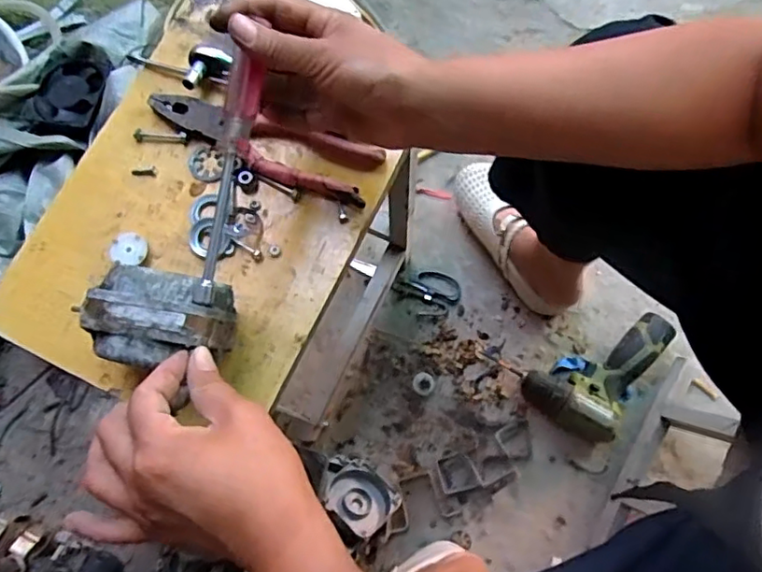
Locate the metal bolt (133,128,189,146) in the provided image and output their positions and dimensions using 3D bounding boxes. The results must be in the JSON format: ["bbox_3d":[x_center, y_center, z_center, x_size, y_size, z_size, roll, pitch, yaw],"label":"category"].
[{"bbox_3d":[-0.180,-0.122,0.481,0.044,0.008,0.010,3,73,3],"label":"metal bolt"}]

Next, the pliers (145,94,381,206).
[{"bbox_3d":[-0.096,-0.114,0.474,0.188,0.017,0.052,16,74,7],"label":"pliers"}]

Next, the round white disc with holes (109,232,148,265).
[{"bbox_3d":[-0.194,-0.029,0.453,0.027,0.007,0.026,-1,72,4],"label":"round white disc with holes"}]

